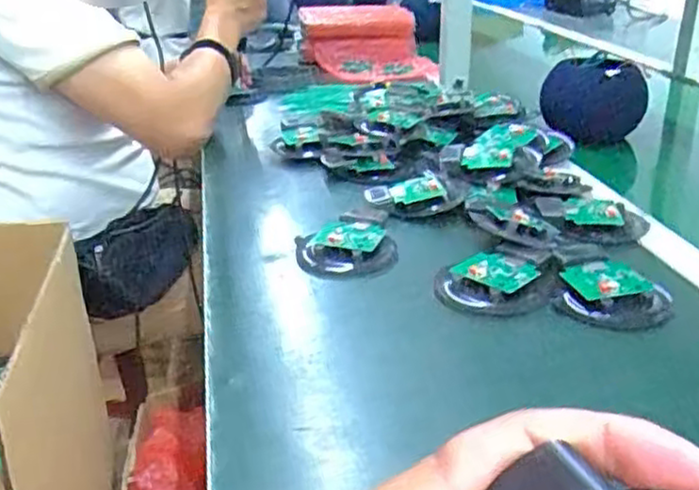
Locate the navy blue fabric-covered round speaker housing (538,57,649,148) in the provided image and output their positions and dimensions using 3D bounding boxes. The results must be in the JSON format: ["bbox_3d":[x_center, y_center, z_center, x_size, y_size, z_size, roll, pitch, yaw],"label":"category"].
[{"bbox_3d":[0.317,-0.185,0.948,0.131,0.100,0.054,9,27,19],"label":"navy blue fabric-covered round speaker housing"}]

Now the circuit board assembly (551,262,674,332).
[{"bbox_3d":[0.210,0.040,0.577,0.083,0.019,0.070,14,29,28],"label":"circuit board assembly"}]

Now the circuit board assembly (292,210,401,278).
[{"bbox_3d":[-0.004,-0.004,0.689,0.092,0.020,0.107,-3,26,-4],"label":"circuit board assembly"}]

